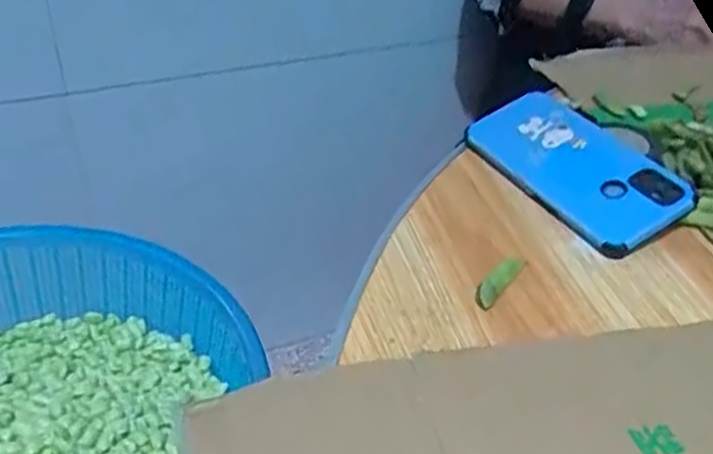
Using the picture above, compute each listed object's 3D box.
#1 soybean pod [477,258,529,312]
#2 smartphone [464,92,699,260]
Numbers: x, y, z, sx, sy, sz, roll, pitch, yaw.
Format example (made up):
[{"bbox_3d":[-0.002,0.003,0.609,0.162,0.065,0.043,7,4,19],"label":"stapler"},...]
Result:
[{"bbox_3d":[0.087,0.030,0.436,0.012,0.011,0.049,27,43,27],"label":"soybean pod"},{"bbox_3d":[0.156,-0.045,0.519,0.095,0.016,0.158,-27,48,-15],"label":"smartphone"}]

